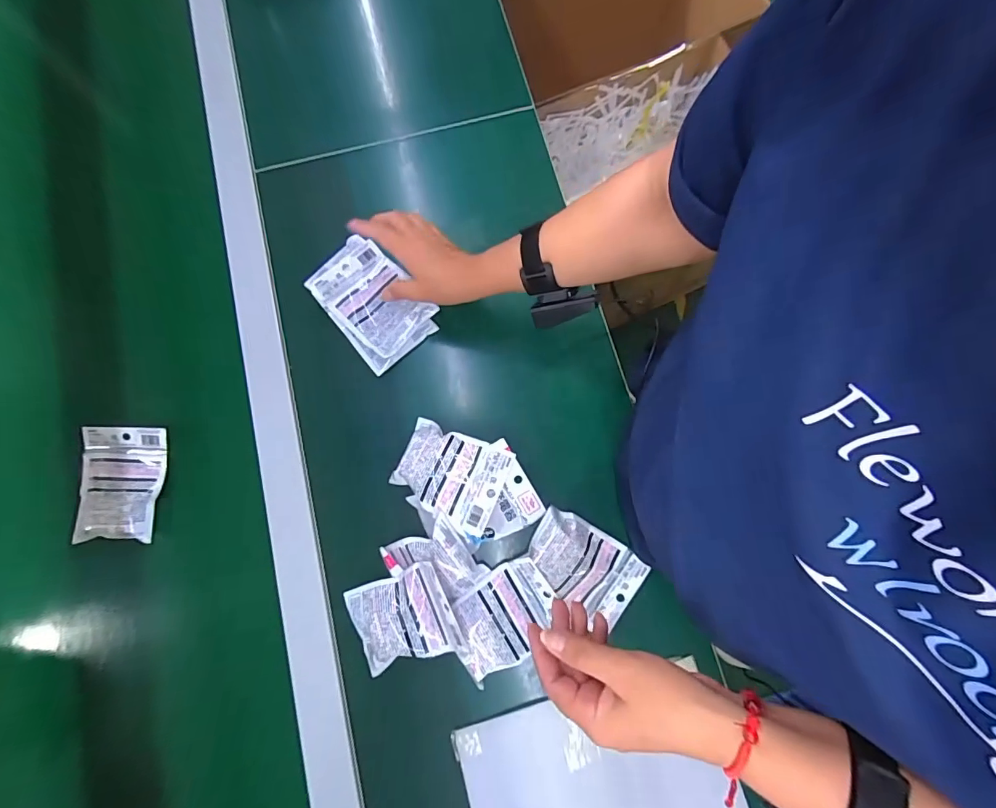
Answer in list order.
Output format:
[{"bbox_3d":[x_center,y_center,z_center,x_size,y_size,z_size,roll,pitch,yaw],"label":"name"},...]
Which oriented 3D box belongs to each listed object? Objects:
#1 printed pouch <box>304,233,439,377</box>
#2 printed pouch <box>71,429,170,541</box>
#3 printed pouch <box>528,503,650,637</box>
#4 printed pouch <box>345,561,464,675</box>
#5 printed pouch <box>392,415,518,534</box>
[{"bbox_3d":[-0.159,-0.129,0.567,0.105,0.023,0.157,-40,80,-7],"label":"printed pouch"},{"bbox_3d":[-0.448,0.092,0.532,0.093,0.018,0.129,0,78,1],"label":"printed pouch"},{"bbox_3d":[0.095,0.176,0.497,0.126,0.030,0.082,34,81,7],"label":"printed pouch"},{"bbox_3d":[-0.100,0.226,0.474,0.106,0.033,0.093,-22,79,-4],"label":"printed pouch"},{"bbox_3d":[-0.055,0.079,0.512,0.119,0.027,0.094,24,80,5],"label":"printed pouch"}]

